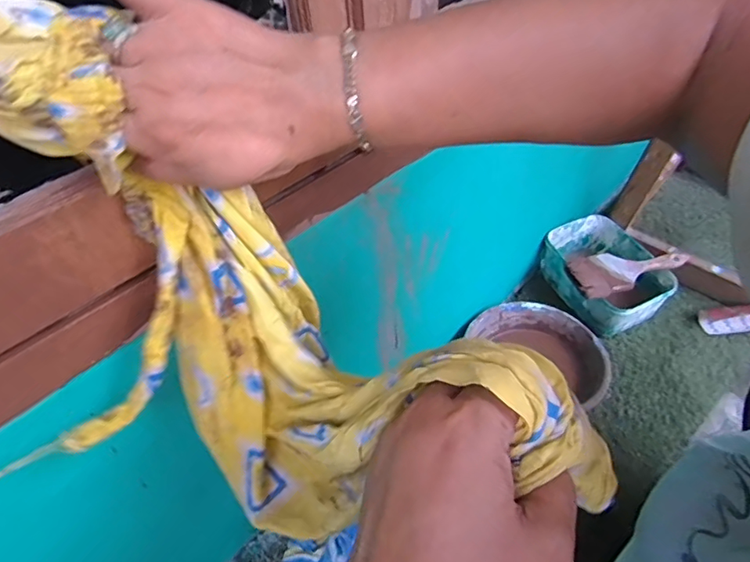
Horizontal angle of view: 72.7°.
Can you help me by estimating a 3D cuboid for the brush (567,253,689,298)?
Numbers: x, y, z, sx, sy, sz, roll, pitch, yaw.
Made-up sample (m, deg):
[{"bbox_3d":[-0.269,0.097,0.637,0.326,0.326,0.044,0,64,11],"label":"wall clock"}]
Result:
[{"bbox_3d":[0.402,-0.022,0.799,0.186,0.023,0.075,-14,46,-9],"label":"brush"}]

